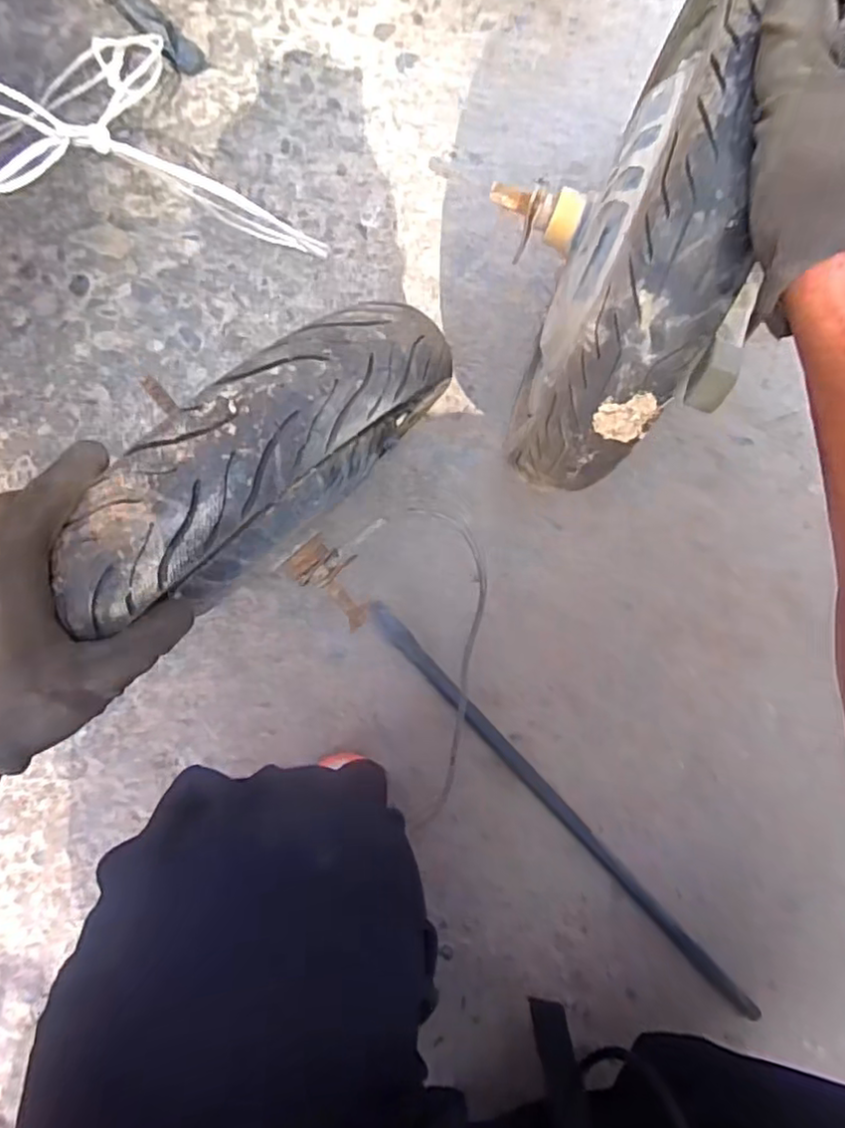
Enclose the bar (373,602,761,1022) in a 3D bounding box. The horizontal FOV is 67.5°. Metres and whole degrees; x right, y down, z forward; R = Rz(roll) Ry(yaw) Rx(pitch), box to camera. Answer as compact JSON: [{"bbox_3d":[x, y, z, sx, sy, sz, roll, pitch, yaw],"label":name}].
[{"bbox_3d":[0.140,0.247,0.627,0.020,0.023,0.546,-43,88,-1],"label":"bar"}]

